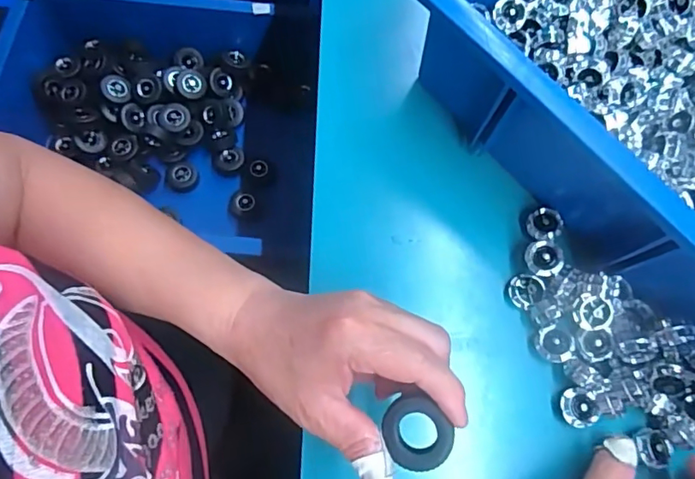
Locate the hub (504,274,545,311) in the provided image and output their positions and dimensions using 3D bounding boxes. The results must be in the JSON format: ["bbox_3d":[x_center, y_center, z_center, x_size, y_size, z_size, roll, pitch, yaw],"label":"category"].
[{"bbox_3d":[0.123,0.036,0.368,0.022,0.012,0.026,30,74,7],"label":"hub"}]

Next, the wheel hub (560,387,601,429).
[{"bbox_3d":[0.153,0.111,0.348,0.021,0.014,0.024,-14,74,-6],"label":"wheel hub"}]

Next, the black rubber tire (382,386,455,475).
[{"bbox_3d":[0.035,0.101,0.272,0.037,0.009,0.033,44,77,11],"label":"black rubber tire"}]

